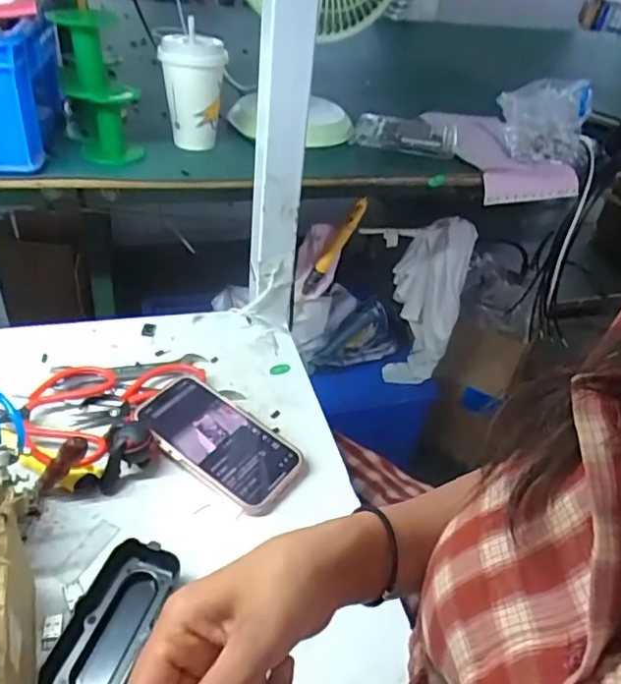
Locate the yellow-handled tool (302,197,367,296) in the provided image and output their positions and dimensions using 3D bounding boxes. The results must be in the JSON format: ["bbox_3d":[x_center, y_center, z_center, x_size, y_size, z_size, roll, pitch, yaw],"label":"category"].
[{"bbox_3d":[0.039,-0.153,0.945,0.024,0.196,0.027,24,35,-17],"label":"yellow-handled tool"}]

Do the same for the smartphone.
[{"bbox_3d":[-0.084,0.088,0.526,0.155,0.007,0.079,28,46,17],"label":"smartphone"}]

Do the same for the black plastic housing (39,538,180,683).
[{"bbox_3d":[-0.133,0.190,0.391,0.050,0.026,0.108,15,38,9],"label":"black plastic housing"}]

